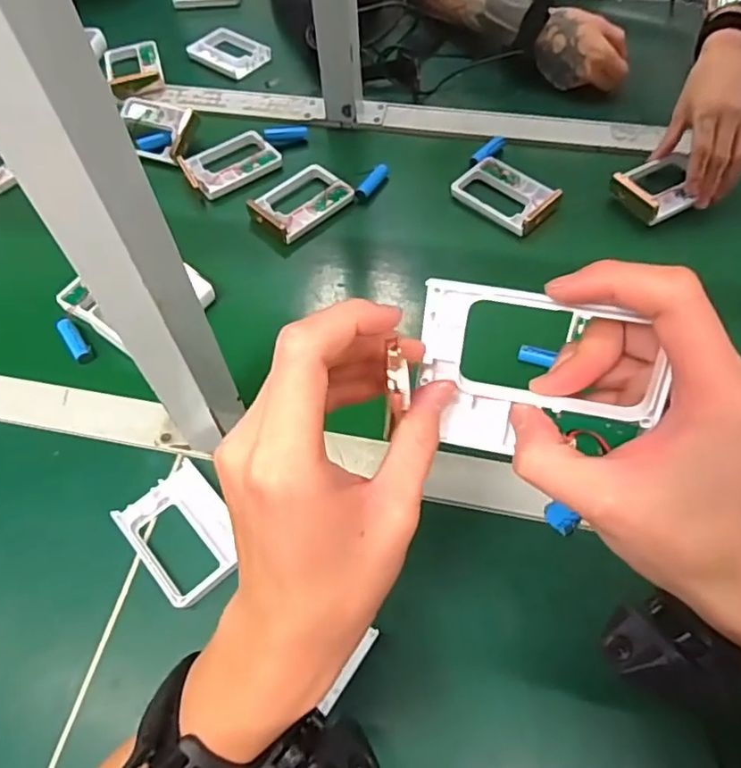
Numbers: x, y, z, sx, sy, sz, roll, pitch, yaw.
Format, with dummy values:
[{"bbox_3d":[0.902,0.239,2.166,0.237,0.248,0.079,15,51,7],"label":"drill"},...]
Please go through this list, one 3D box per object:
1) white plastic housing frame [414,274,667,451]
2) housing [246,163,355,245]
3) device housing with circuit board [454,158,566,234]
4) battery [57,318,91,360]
[{"bbox_3d":[0.064,-0.003,0.232,0.089,0.065,0.013,8,24,11],"label":"white plastic housing frame"},{"bbox_3d":[-0.073,-0.191,0.631,0.099,0.021,0.066,-38,62,-22],"label":"housing"},{"bbox_3d":[0.137,-0.196,0.620,0.073,0.021,0.096,-36,62,-20],"label":"device housing with circuit board"},{"bbox_3d":[-0.267,-0.039,0.542,0.014,0.014,0.047,-34,63,-20],"label":"battery"}]

